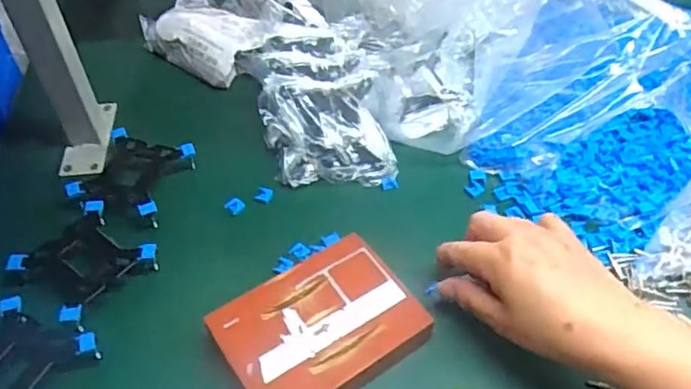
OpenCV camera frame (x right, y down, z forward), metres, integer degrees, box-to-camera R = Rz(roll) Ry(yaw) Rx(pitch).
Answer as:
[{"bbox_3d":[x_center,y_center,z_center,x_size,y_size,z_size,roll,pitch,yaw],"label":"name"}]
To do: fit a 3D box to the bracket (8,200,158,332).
[{"bbox_3d":[-0.217,0.052,0.491,0.098,0.019,0.086,31,57,23],"label":"bracket"}]

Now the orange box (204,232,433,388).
[{"bbox_3d":[-0.020,0.101,0.450,0.137,0.029,0.107,-29,56,-21],"label":"orange box"}]

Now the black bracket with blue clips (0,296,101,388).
[{"bbox_3d":[-0.239,0.121,0.427,0.093,0.012,0.089,15,52,13],"label":"black bracket with blue clips"}]

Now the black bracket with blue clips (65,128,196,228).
[{"bbox_3d":[-0.195,-0.019,0.552,0.086,0.016,0.083,14,52,12],"label":"black bracket with blue clips"}]

